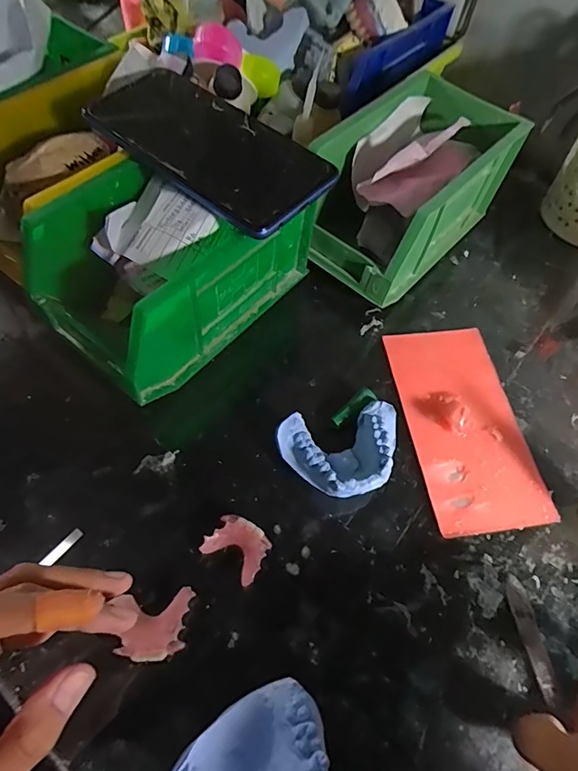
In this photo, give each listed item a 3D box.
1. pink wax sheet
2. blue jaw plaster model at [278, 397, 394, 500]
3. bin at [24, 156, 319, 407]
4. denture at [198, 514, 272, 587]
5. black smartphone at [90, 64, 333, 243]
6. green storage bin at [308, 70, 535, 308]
[{"bbox_3d":[0.117,0.023,0.306,0.074,0.011,0.144,-7,62,-8],"label":"pink wax sheet"},{"bbox_3d":[0.033,0.041,0.276,0.074,0.033,0.054,-10,62,-10],"label":"blue jaw plaster model"},{"bbox_3d":[-0.074,-0.082,0.303,0.097,0.088,0.162,36,64,15],"label":"bin"},{"bbox_3d":[-0.028,0.090,0.254,0.033,0.016,0.027,32,64,13],"label":"denture"},{"bbox_3d":[-0.053,-0.150,0.281,0.161,0.010,0.071,37,69,18],"label":"black smartphone"},{"bbox_3d":[0.087,-0.151,0.358,0.099,0.084,0.169,39,65,16],"label":"green storage bin"}]

